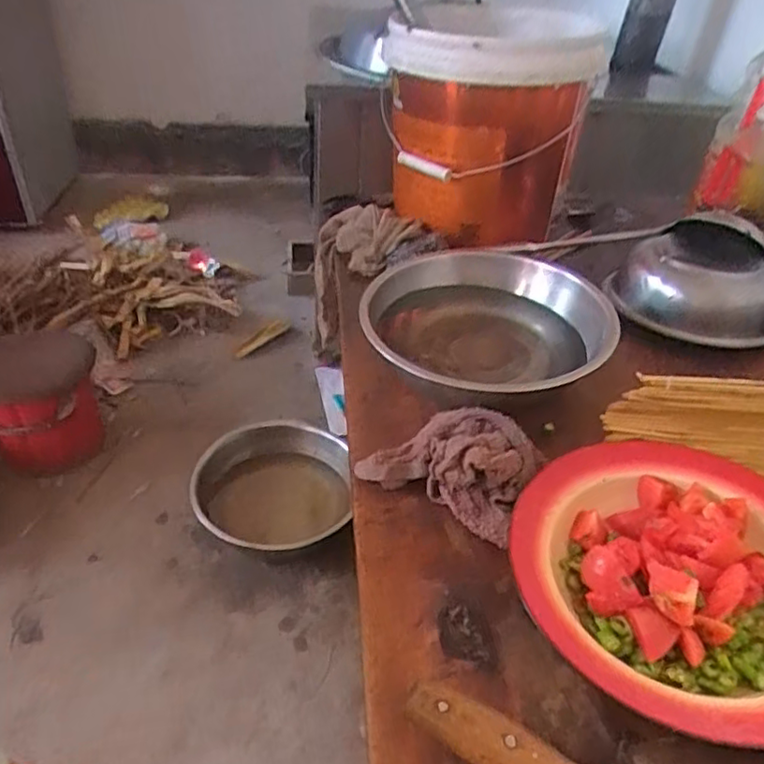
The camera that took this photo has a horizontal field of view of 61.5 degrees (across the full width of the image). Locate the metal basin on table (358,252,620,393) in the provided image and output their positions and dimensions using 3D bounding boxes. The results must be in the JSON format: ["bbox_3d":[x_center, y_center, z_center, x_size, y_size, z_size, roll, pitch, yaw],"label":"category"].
[{"bbox_3d":[0.094,-0.046,0.593,0.221,0.077,0.190,6,38,3],"label":"metal basin on table"}]

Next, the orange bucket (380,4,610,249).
[{"bbox_3d":[0.117,-0.286,0.723,0.215,0.223,0.204,9,38,7],"label":"orange bucket"}]

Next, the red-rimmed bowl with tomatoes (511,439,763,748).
[{"bbox_3d":[0.211,0.128,0.437,0.222,0.044,0.211,3,37,-2],"label":"red-rimmed bowl with tomatoes"}]

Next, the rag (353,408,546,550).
[{"bbox_3d":[0.057,0.060,0.516,0.130,0.051,0.089,22,41,22],"label":"rag"}]

